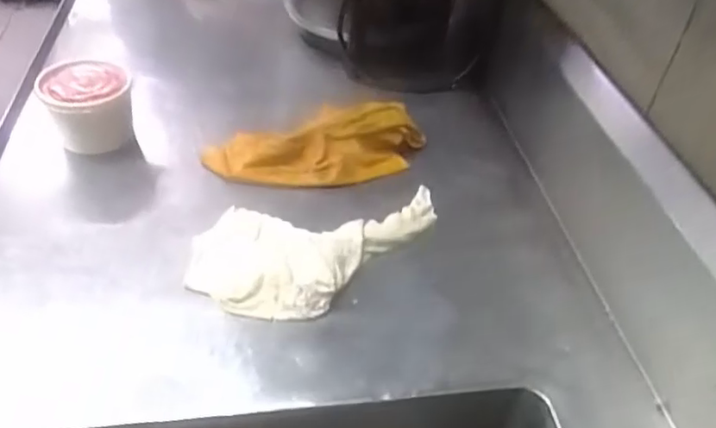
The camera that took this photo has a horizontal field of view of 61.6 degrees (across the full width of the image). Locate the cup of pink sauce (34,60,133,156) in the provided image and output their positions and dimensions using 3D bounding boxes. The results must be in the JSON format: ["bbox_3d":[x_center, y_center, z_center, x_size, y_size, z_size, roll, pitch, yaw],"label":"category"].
[{"bbox_3d":[-0.327,-0.128,0.734,0.098,0.083,0.099,3,43,-3],"label":"cup of pink sauce"}]

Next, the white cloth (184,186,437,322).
[{"bbox_3d":[-0.038,0.034,0.634,0.275,0.026,0.155,-4,44,-11],"label":"white cloth"}]

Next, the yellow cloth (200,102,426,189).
[{"bbox_3d":[-0.049,-0.087,0.741,0.265,0.051,0.093,-9,45,-16],"label":"yellow cloth"}]

